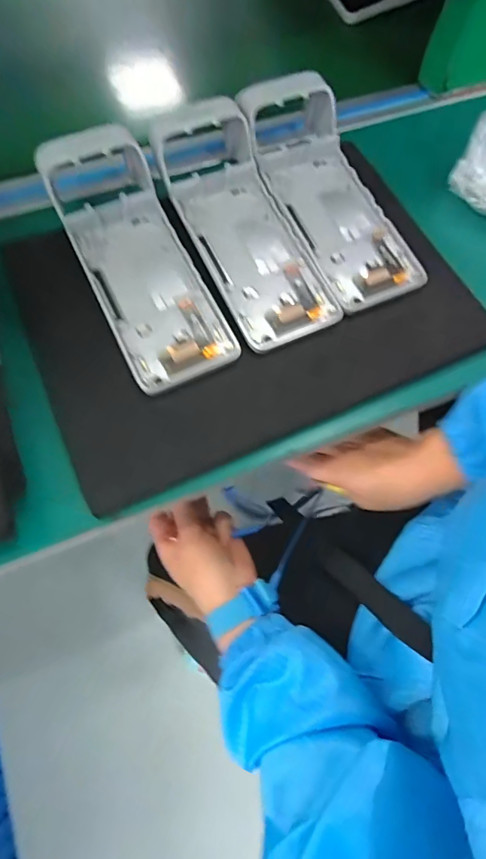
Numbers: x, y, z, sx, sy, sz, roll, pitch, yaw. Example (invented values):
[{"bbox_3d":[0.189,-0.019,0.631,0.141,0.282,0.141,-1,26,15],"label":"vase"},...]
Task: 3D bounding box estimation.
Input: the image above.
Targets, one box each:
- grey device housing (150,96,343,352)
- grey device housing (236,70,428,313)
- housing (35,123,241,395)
[{"bbox_3d":[-0.002,-0.174,0.357,0.082,0.048,0.223,-23,72,-9],"label":"grey device housing"},{"bbox_3d":[0.074,-0.206,0.376,0.084,0.055,0.219,-24,72,-10],"label":"grey device housing"},{"bbox_3d":[-0.082,-0.138,0.340,0.084,0.051,0.215,-24,72,-10],"label":"housing"}]

